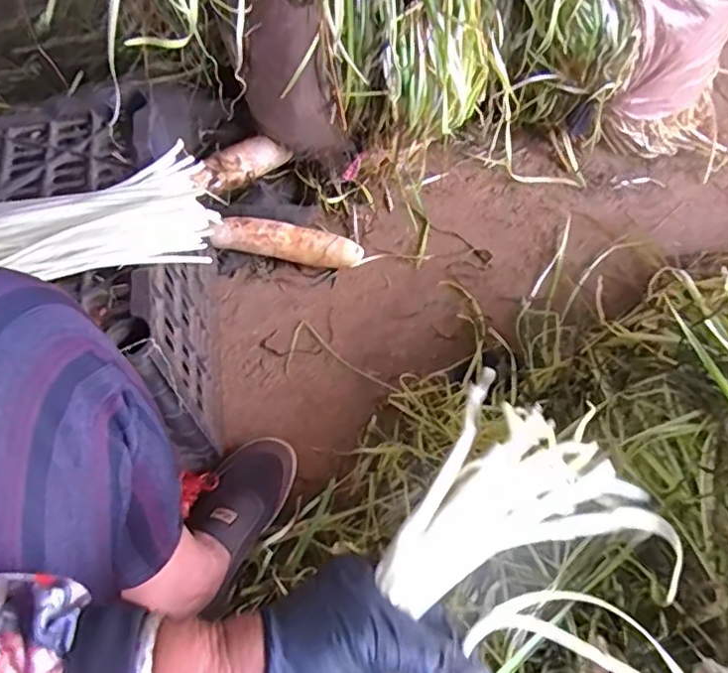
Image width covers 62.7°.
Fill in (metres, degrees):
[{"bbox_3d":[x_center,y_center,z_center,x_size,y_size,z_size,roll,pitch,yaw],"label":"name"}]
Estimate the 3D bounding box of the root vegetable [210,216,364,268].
[{"bbox_3d":[-0.111,-0.134,0.882,0.215,0.056,0.051,7,60,6],"label":"root vegetable"}]

